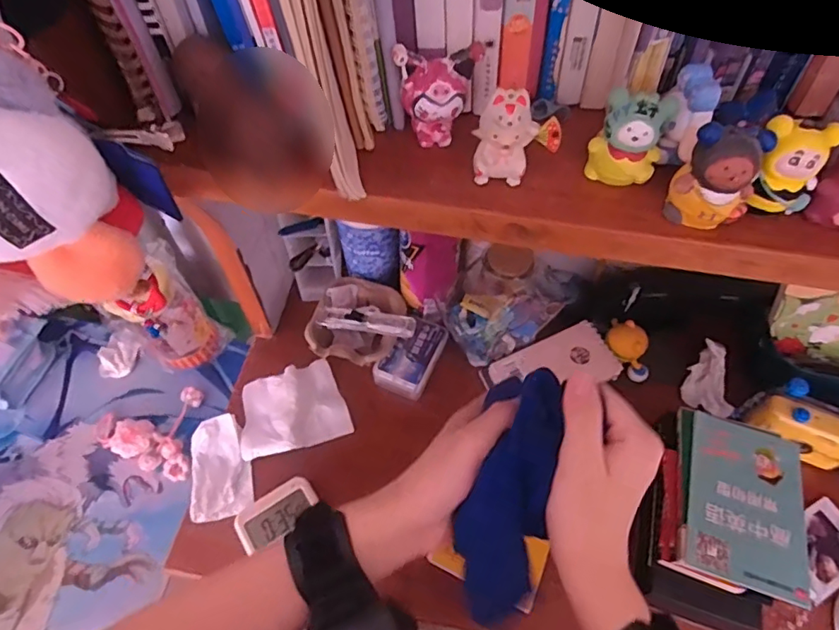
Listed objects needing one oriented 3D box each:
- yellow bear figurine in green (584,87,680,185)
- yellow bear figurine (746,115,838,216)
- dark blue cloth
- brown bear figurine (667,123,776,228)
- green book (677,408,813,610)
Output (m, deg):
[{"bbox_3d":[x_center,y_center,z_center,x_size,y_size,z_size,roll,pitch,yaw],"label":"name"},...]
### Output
[{"bbox_3d":[0.118,-0.097,0.300,0.039,0.048,0.025,10,57,4],"label":"yellow bear figurine in green"},{"bbox_3d":[0.197,-0.077,0.284,0.037,0.045,0.027,12,57,6],"label":"yellow bear figurine"},{"bbox_3d":[0.054,0.119,0.332,0.050,0.032,0.164,11,101,7],"label":"dark blue cloth"},{"bbox_3d":[0.158,-0.072,0.284,0.038,0.050,0.030,27,60,15],"label":"brown bear figurine"},{"bbox_3d":[0.288,0.162,0.473,0.105,0.017,0.147,15,58,7],"label":"green book"}]

